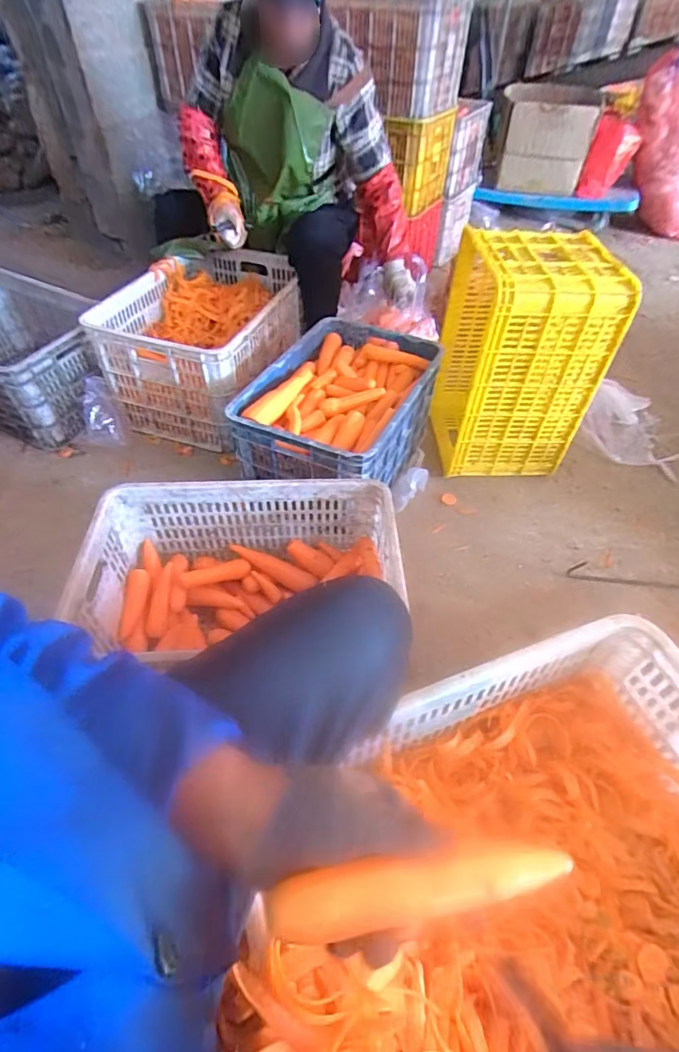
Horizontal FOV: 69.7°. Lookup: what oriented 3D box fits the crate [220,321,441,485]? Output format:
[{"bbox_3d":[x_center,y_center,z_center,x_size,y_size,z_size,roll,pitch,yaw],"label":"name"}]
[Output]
[{"bbox_3d":[0.010,-0.293,1.254,0.366,0.241,0.534,21,52,17],"label":"crate"}]

